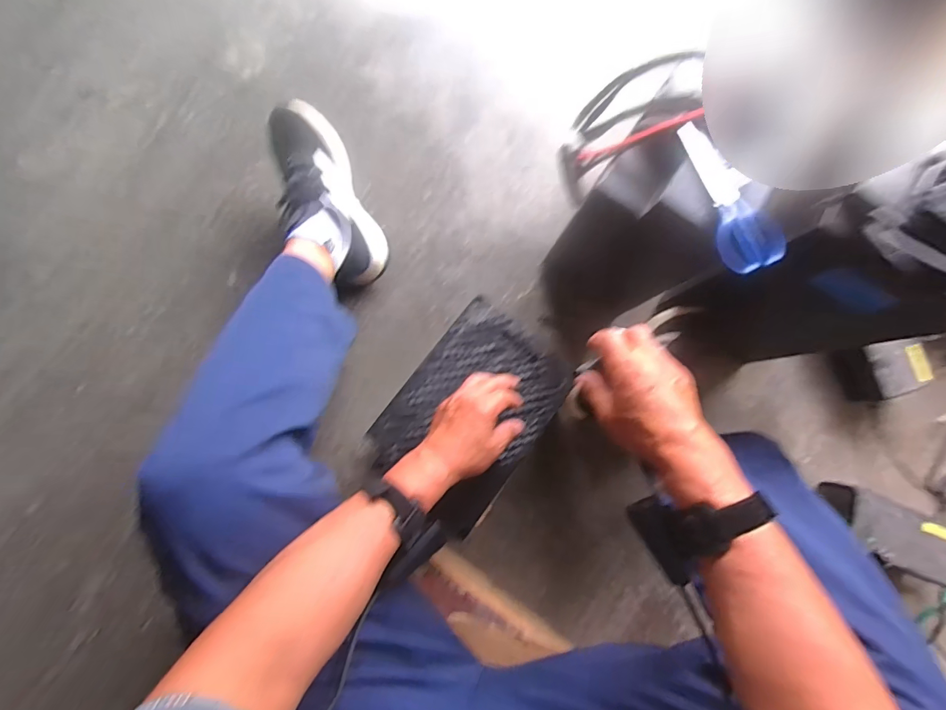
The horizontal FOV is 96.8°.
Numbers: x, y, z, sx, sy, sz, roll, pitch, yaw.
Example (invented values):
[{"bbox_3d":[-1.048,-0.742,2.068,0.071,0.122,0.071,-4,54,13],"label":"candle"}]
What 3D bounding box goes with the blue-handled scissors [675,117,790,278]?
[{"bbox_3d":[0.265,-0.166,0.433,0.066,0.014,0.163,-18,84,-6],"label":"blue-handled scissors"}]

